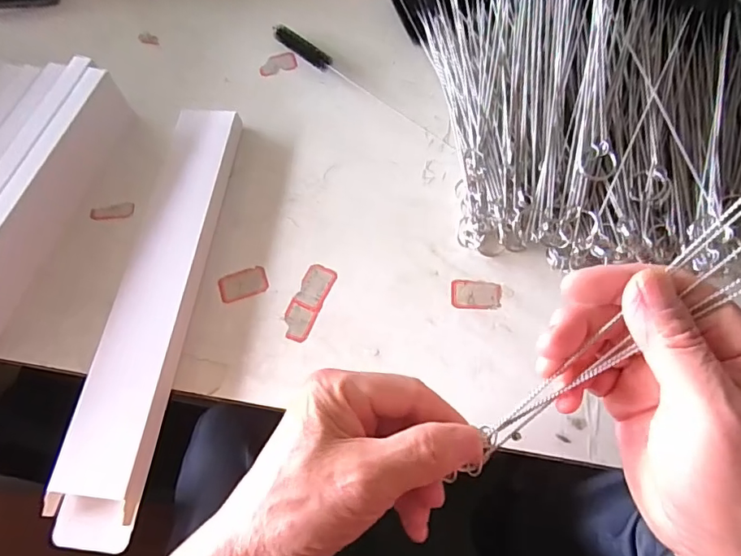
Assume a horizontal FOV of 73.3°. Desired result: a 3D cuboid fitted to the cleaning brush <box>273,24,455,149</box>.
[{"bbox_3d":[-0.013,-0.176,0.451,0.216,0.016,0.013,40,73,18],"label":"cleaning brush"}]

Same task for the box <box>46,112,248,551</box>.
[{"bbox_3d":[-0.158,0.012,0.367,0.053,0.025,0.327,5,65,5],"label":"box"}]

